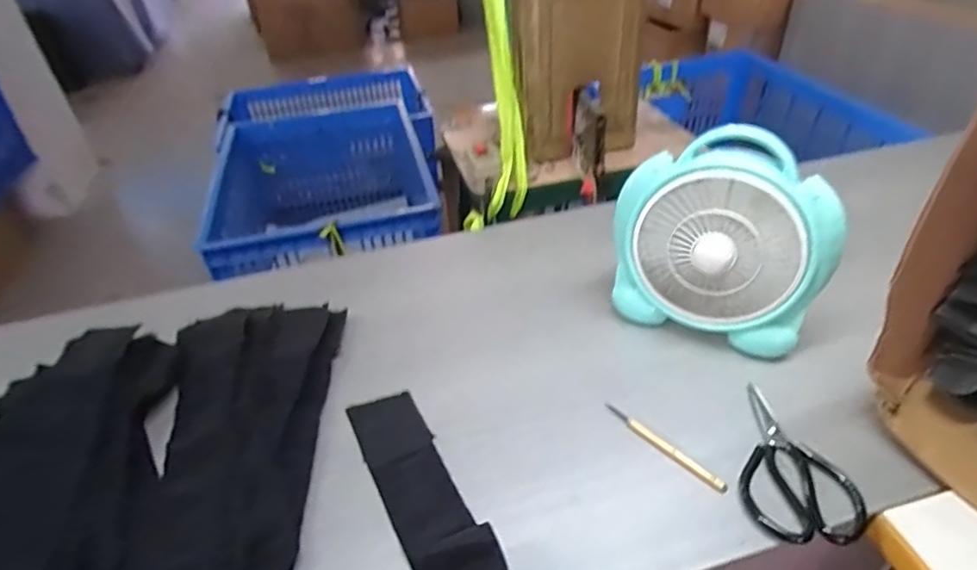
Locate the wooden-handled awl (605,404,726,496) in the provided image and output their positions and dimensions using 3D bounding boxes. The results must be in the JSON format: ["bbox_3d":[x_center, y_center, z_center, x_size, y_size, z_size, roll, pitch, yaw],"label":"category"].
[{"bbox_3d":[0.185,0.169,0.598,0.015,0.006,0.142,-31,46,-30],"label":"wooden-handled awl"}]

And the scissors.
[{"bbox_3d":[0.292,0.175,0.574,0.099,0.011,0.173,-8,39,-4],"label":"scissors"}]

